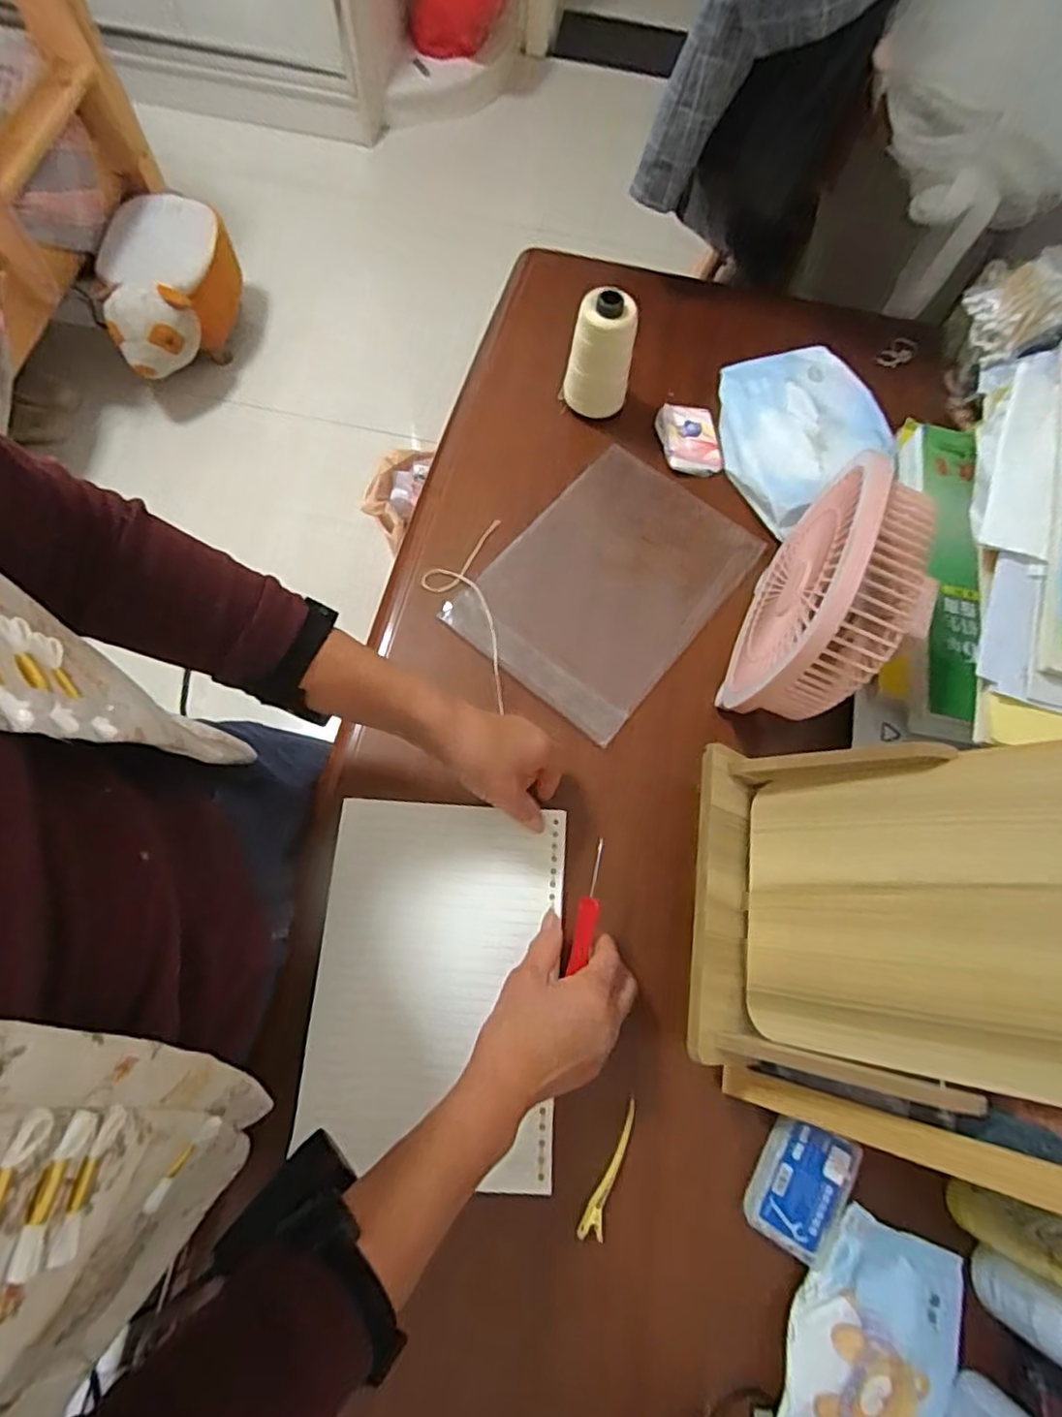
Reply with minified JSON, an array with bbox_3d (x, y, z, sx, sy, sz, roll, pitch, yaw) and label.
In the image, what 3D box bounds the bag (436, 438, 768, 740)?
[{"bbox_3d":[0.068,-0.116,0.600,0.182,0.010,0.251,38,73,11],"label":"bag"}]

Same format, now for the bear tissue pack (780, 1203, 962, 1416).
[{"bbox_3d":[0.206,0.411,0.403,0.097,0.021,0.165,22,71,5],"label":"bear tissue pack"}]

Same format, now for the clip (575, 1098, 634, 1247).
[{"bbox_3d":[0.052,0.310,0.445,0.016,0.009,0.085,20,70,8],"label":"clip"}]

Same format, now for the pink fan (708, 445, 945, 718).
[{"bbox_3d":[0.220,-0.081,0.490,0.083,0.176,0.181,26,71,7],"label":"pink fan"}]

